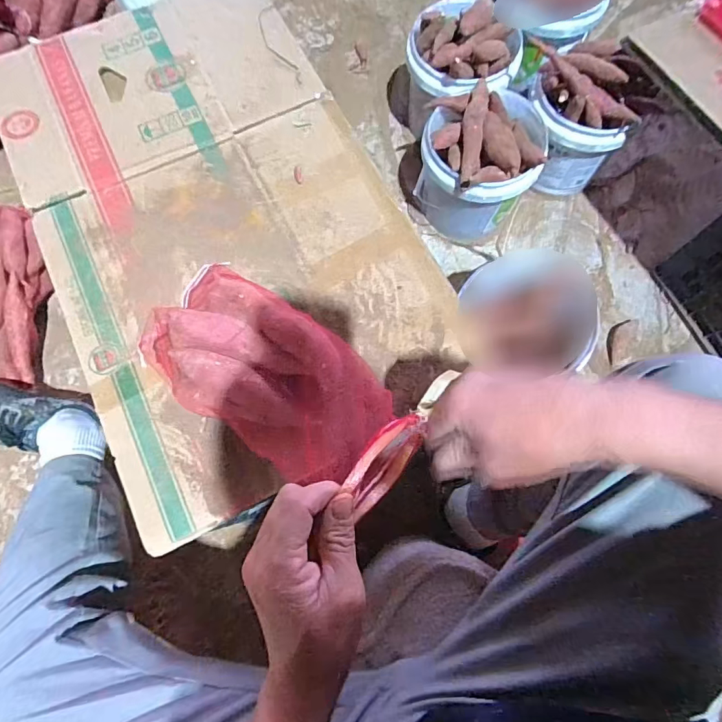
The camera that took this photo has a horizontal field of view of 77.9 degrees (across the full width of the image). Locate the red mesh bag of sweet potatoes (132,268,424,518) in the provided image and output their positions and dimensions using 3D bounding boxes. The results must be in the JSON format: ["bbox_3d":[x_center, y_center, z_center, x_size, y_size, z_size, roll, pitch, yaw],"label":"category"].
[{"bbox_3d":[-0.102,0.001,0.421,0.321,0.138,0.142,36,78,20],"label":"red mesh bag of sweet potatoes"}]

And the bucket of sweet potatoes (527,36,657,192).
[{"bbox_3d":[0.391,-0.445,0.830,0.172,0.272,0.166,0,75,1],"label":"bucket of sweet potatoes"}]

